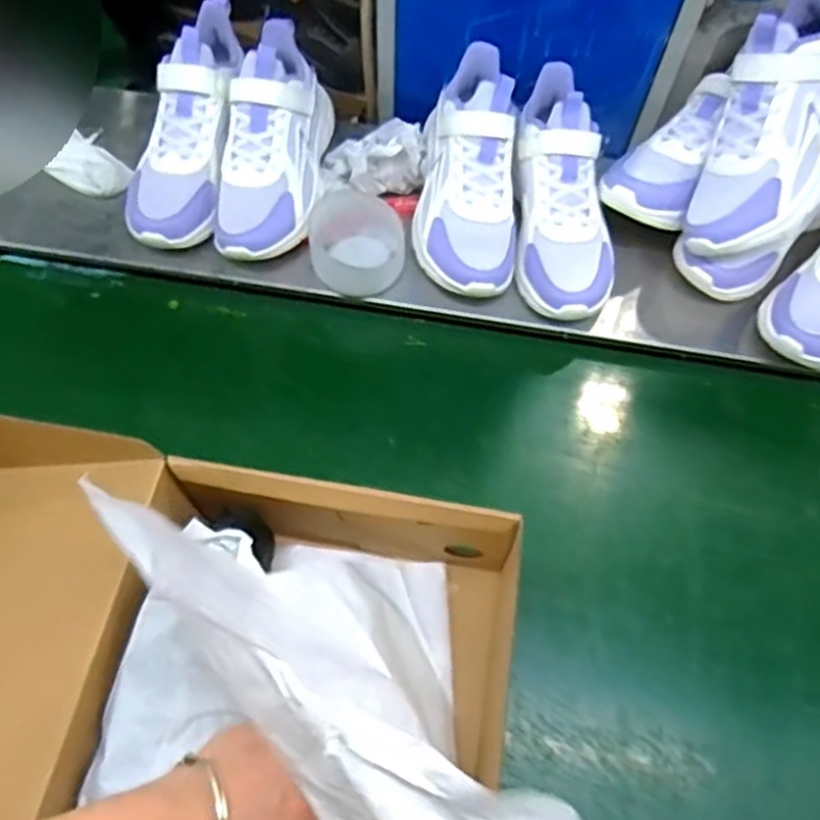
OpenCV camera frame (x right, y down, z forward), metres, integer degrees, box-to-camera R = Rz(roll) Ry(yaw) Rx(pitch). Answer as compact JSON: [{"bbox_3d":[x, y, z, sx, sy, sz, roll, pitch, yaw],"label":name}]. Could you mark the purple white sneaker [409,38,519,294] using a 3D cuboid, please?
[{"bbox_3d":[0.052,-0.227,0.693,0.094,0.085,0.237,2,84,-1],"label":"purple white sneaker"}]

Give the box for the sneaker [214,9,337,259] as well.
[{"bbox_3d":[-0.132,-0.257,0.715,0.089,0.105,0.238,9,81,3],"label":"sneaker"}]

